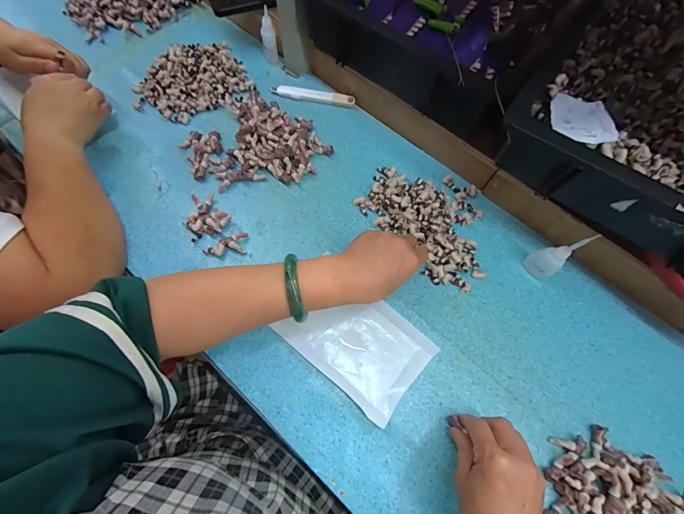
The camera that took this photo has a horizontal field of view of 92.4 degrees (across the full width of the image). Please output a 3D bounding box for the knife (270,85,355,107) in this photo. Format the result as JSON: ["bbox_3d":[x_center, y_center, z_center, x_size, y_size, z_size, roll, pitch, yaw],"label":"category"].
[{"bbox_3d":[-0.047,-0.264,0.534,0.136,0.012,0.020,9,68,1],"label":"knife"}]

